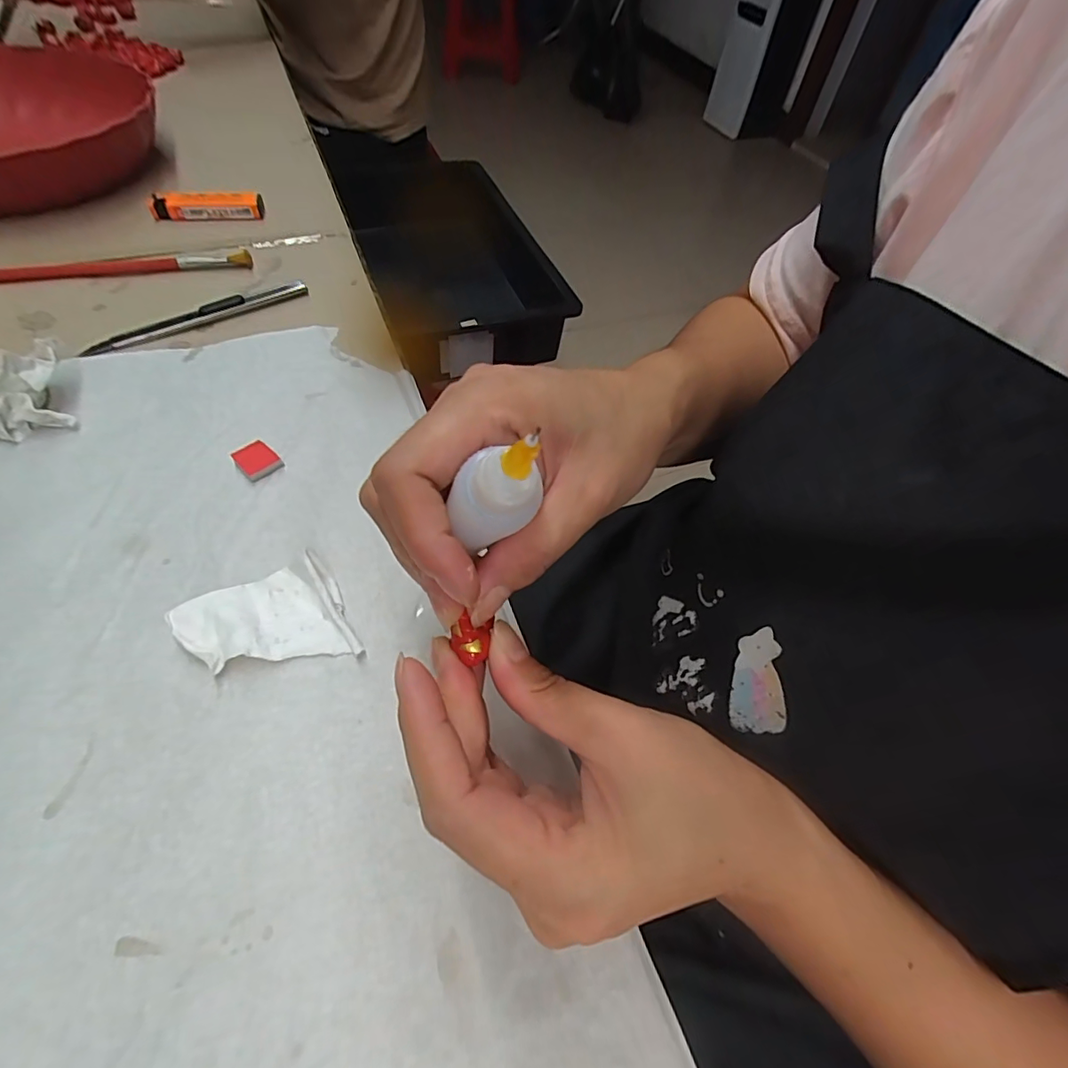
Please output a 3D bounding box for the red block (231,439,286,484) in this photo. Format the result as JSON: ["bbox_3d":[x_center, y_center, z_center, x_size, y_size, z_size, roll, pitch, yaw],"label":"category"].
[{"bbox_3d":[-0.150,-0.040,0.284,0.019,0.005,0.023,-33,64,-25],"label":"red block"}]

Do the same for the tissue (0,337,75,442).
[{"bbox_3d":[-0.276,-0.076,0.280,0.045,0.034,0.036,-20,59,-18],"label":"tissue"}]

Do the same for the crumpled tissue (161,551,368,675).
[{"bbox_3d":[-0.116,0.033,0.228,0.075,0.018,0.043,-5,56,-9],"label":"crumpled tissue"}]

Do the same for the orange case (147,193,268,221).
[{"bbox_3d":[-0.262,-0.262,0.420,0.083,0.017,0.018,-9,56,-12],"label":"orange case"}]

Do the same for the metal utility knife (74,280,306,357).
[{"bbox_3d":[-0.219,-0.144,0.347,0.138,0.010,0.014,-29,62,-23],"label":"metal utility knife"}]

